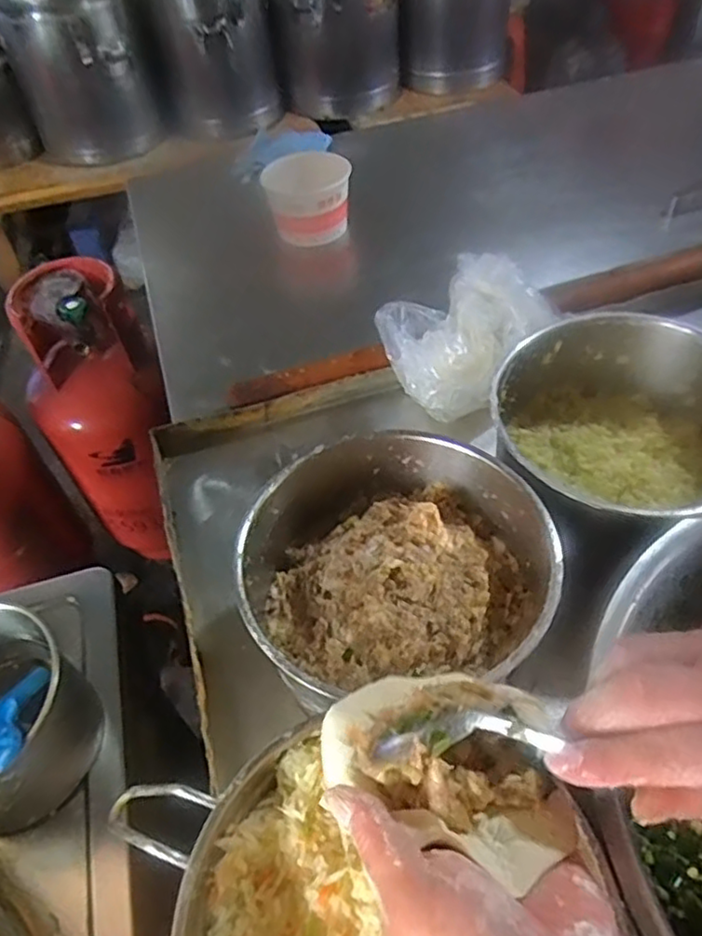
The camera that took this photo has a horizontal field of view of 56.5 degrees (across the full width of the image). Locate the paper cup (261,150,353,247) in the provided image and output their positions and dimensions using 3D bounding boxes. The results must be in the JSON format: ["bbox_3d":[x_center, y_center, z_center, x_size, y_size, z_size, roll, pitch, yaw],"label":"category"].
[{"bbox_3d":[-0.055,-0.360,0.864,0.108,0.094,0.099,-2,49,3],"label":"paper cup"}]

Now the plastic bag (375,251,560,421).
[{"bbox_3d":[0.112,-0.141,0.668,0.129,0.074,0.177,31,58,27],"label":"plastic bag"}]

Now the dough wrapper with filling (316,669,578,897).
[{"bbox_3d":[0.044,0.127,0.301,0.114,0.048,0.080,17,53,18],"label":"dough wrapper with filling"}]

